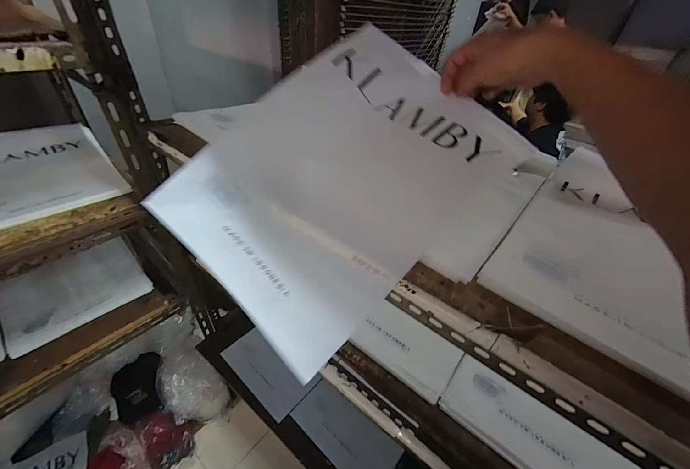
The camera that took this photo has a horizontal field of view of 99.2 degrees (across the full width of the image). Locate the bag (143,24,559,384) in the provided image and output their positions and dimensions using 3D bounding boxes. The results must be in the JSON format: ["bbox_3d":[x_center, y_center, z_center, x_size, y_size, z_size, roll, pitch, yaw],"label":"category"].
[{"bbox_3d":[-0.011,-0.069,0.372,0.385,0.057,0.301,-41,80,-3],"label":"bag"}]

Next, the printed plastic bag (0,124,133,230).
[{"bbox_3d":[-0.758,-0.153,0.709,0.313,0.048,0.434,-29,50,-35],"label":"printed plastic bag"}]

